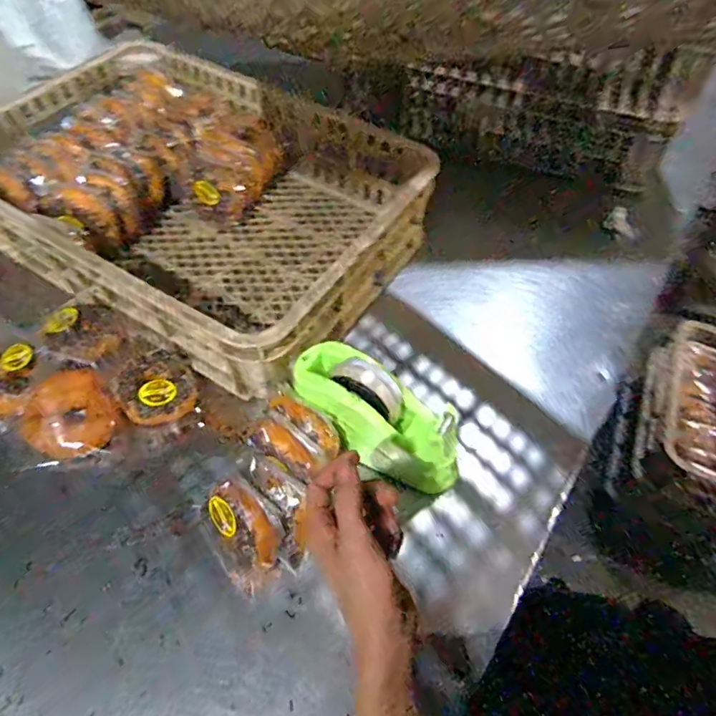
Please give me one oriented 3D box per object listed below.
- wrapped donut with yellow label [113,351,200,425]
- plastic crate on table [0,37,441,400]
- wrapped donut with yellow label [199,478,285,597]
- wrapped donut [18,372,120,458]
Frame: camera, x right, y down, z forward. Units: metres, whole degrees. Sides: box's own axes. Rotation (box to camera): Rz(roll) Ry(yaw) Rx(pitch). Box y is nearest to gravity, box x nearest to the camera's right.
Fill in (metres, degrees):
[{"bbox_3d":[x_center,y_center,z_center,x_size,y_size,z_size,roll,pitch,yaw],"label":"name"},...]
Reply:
[{"bbox_3d":[-0.248,0.032,0.633,0.090,0.028,0.100,-19,59,-15],"label":"wrapped donut with yellow label"},{"bbox_3d":[-0.245,-0.250,0.752,0.621,0.119,0.419,30,60,16],"label":"plastic crate on table"},{"bbox_3d":[-0.112,0.175,0.510,0.064,0.083,0.094,-32,63,-21],"label":"wrapped donut with yellow label"},{"bbox_3d":[-0.339,0.068,0.609,0.099,0.028,0.101,-35,65,-23],"label":"wrapped donut"}]

